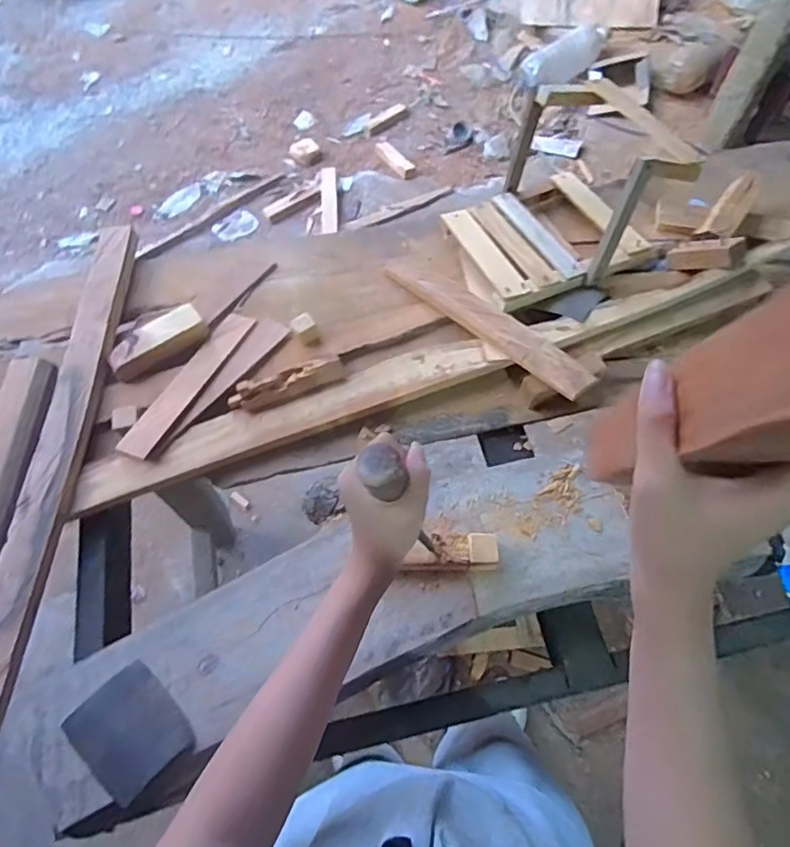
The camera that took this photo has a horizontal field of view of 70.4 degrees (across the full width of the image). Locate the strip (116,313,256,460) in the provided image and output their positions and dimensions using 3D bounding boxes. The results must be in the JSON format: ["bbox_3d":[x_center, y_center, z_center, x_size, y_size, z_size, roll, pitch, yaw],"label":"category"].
[{"bbox_3d":[-0.277,-0.059,0.761,0.050,0.008,0.252,21,60,16],"label":"strip"}]

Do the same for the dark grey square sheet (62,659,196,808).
[{"bbox_3d":[-0.246,0.286,0.521,0.097,0.021,0.081,41,73,18],"label":"dark grey square sheet"}]

